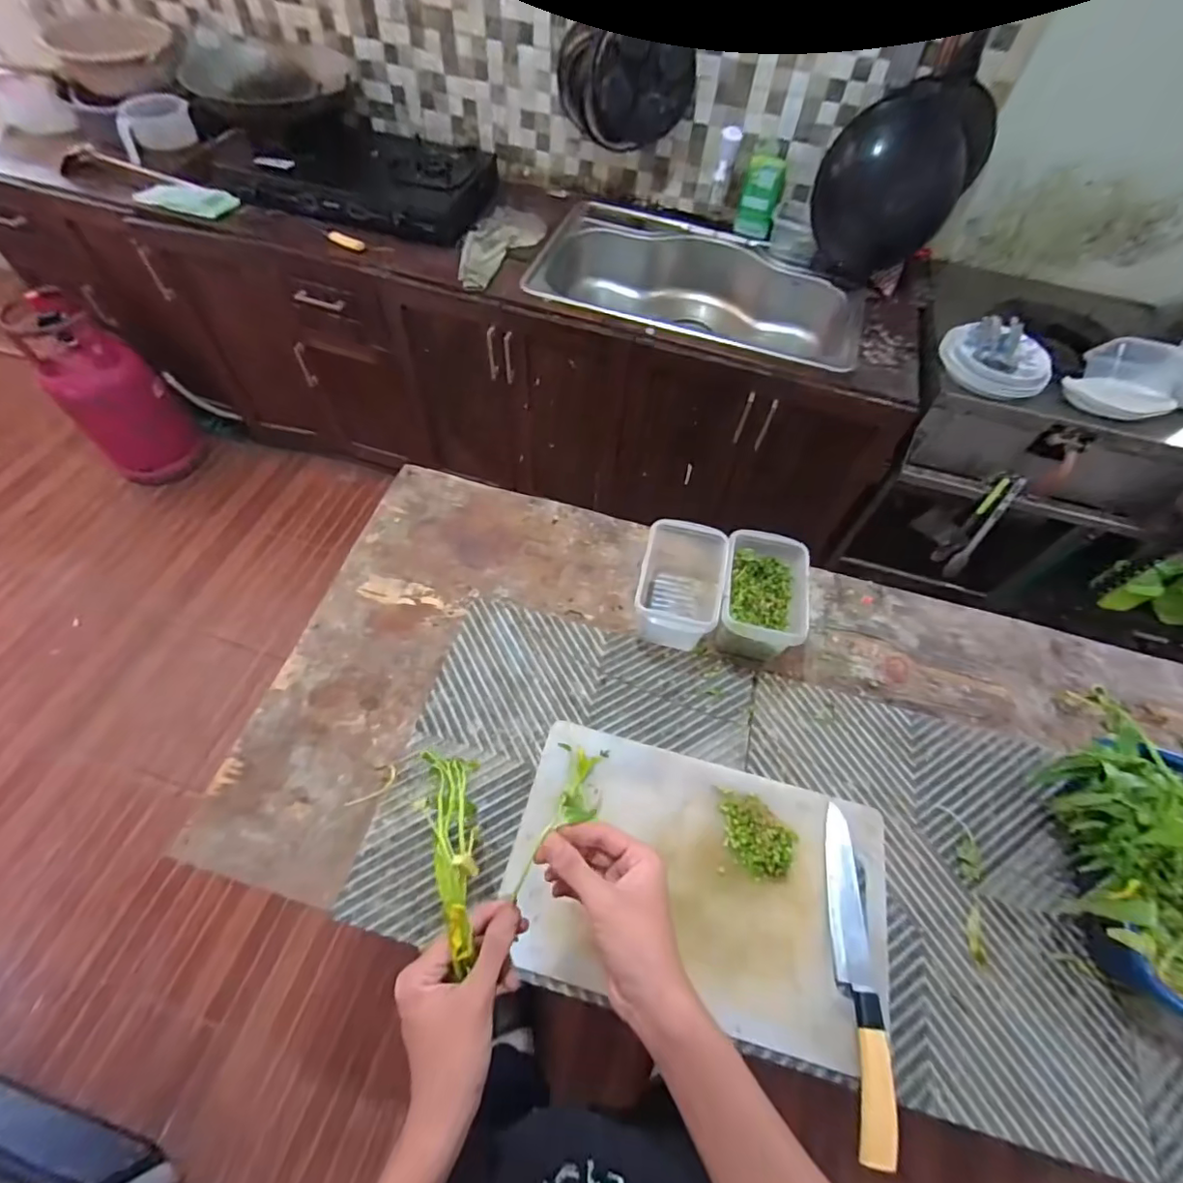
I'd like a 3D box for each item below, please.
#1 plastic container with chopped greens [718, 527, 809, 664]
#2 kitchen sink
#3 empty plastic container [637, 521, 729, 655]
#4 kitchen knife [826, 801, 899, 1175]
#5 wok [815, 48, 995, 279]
[{"bbox_3d":[0.221,0.009,0.727,0.105,0.095,0.162,11,58,3],"label":"plastic container with chopped greens"},{"bbox_3d":[0.271,-0.759,1.479,0.830,0.211,0.497,19,59,7],"label":"kitchen sink"},{"bbox_3d":[0.116,-0.011,0.731,0.102,0.099,0.159,12,58,3],"label":"empty plastic container"},{"bbox_3d":[0.265,0.372,0.544,0.035,0.026,0.289,8,58,0],"label":"kitchen knife"},{"bbox_3d":[0.711,-0.931,1.268,0.346,0.355,0.125,-8,50,29],"label":"wok"}]

